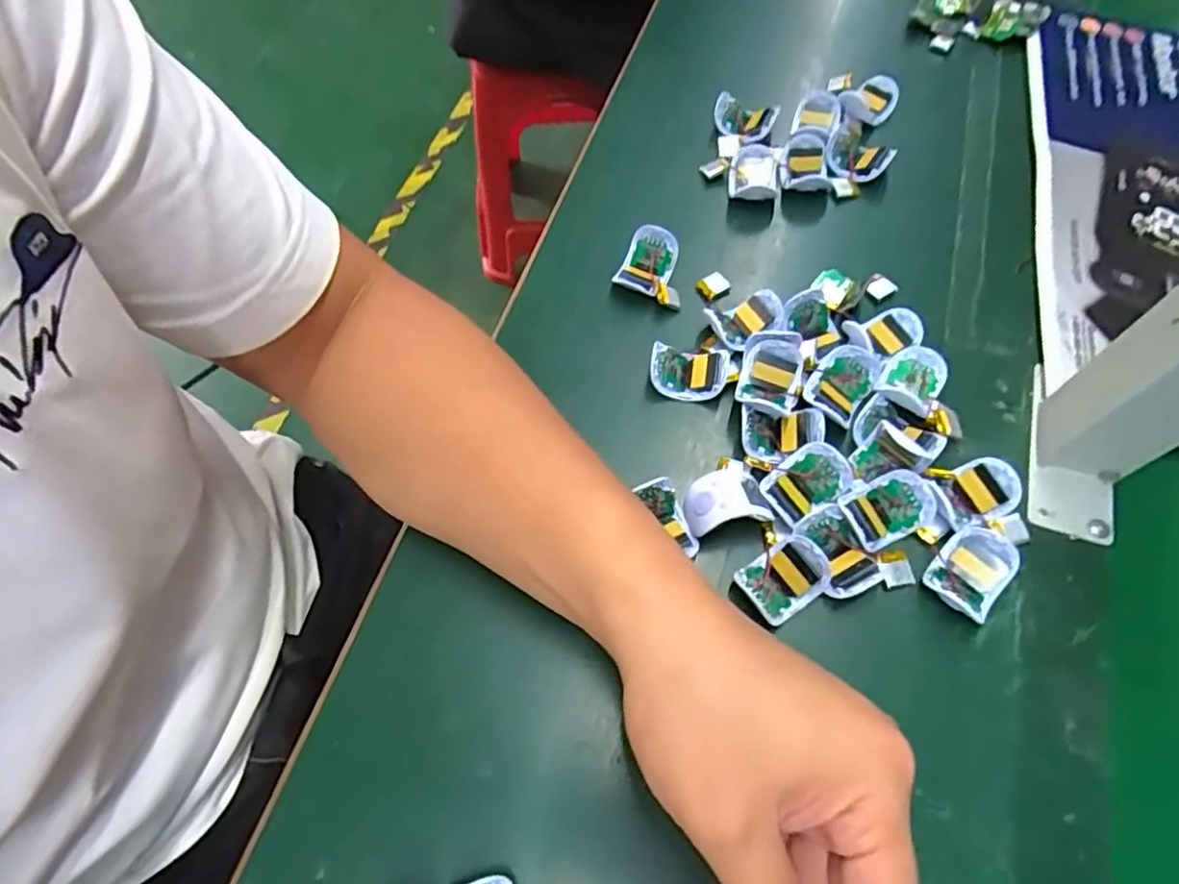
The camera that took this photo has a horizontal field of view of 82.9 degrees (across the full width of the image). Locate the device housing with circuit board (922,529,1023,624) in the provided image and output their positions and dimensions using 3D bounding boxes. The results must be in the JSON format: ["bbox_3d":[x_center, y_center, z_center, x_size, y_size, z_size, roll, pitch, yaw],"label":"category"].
[{"bbox_3d":[0.178,0.061,0.311,0.029,0.014,0.043,40,70,20],"label":"device housing with circuit board"}]

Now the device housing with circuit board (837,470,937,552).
[{"bbox_3d":[0.144,0.031,0.322,0.041,0.016,0.030,-22,64,-10],"label":"device housing with circuit board"}]

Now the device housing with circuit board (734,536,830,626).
[{"bbox_3d":[0.091,0.063,0.311,0.038,0.012,0.030,-34,67,-15],"label":"device housing with circuit board"}]

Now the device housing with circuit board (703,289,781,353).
[{"bbox_3d":[0.089,-0.071,0.380,0.038,0.016,0.029,-26,65,-12],"label":"device housing with circuit board"}]

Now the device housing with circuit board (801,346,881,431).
[{"bbox_3d":[0.132,-0.033,0.350,0.030,0.011,0.041,34,68,17],"label":"device housing with circuit board"}]

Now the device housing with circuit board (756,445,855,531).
[{"bbox_3d":[0.106,0.020,0.327,0.042,0.016,0.031,-39,68,-17],"label":"device housing with circuit board"}]

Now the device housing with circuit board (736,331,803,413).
[{"bbox_3d":[0.096,-0.035,0.353,0.033,0.021,0.044,14,64,9],"label":"device housing with circuit board"}]

